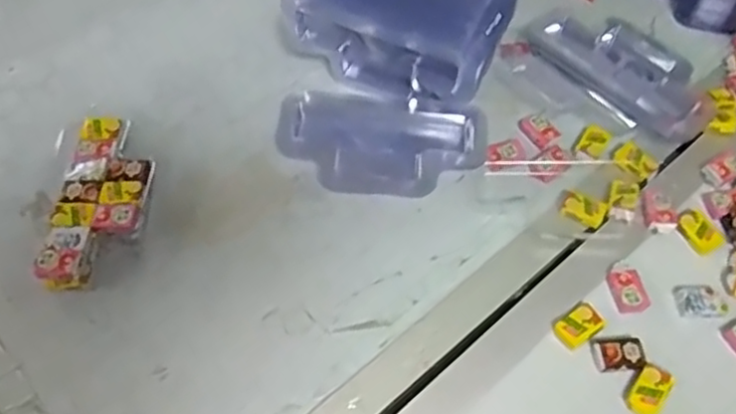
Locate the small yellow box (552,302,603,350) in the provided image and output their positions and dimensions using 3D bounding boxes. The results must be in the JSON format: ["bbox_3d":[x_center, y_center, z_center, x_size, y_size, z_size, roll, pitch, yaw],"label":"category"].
[{"bbox_3d":[0.122,0.068,0.390,0.029,0.007,0.019,-37,64,-20],"label":"small yellow box"}]

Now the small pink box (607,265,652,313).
[{"bbox_3d":[0.155,0.048,0.402,0.021,0.007,0.028,-7,58,-3],"label":"small pink box"}]

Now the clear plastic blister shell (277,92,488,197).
[{"bbox_3d":[0.010,-0.044,0.462,0.140,0.015,0.077,4,58,4],"label":"clear plastic blister shell"}]

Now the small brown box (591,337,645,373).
[{"bbox_3d":[0.141,0.083,0.380,0.027,0.007,0.017,-4,58,-1],"label":"small brown box"}]

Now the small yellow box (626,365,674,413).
[{"bbox_3d":[0.153,0.101,0.369,0.017,0.007,0.028,30,63,19],"label":"small yellow box"}]

